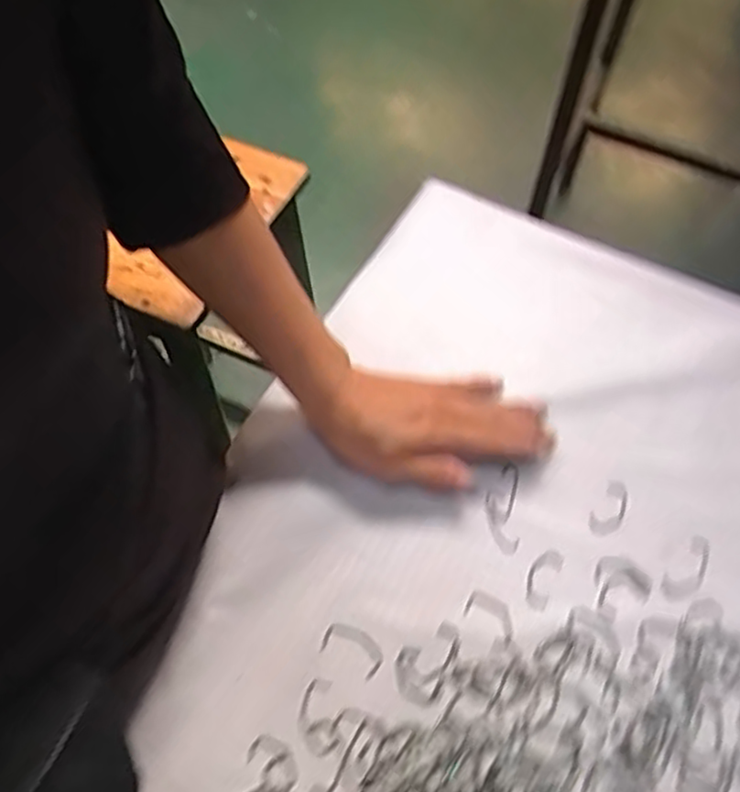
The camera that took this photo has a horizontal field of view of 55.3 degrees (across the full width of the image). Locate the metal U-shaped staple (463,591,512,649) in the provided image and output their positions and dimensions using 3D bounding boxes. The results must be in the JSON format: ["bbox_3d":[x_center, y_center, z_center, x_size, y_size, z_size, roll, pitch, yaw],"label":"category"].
[{"bbox_3d":[0.075,0.133,0.429,0.034,0.004,0.022,34,64,18],"label":"metal U-shaped staple"}]

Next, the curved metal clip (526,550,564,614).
[{"bbox_3d":[0.108,0.115,0.444,0.017,0.004,0.040,25,62,13],"label":"curved metal clip"}]

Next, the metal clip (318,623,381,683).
[{"bbox_3d":[-0.010,0.149,0.419,0.037,0.004,0.022,27,62,14],"label":"metal clip"}]

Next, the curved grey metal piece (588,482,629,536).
[{"bbox_3d":[0.159,0.075,0.464,0.020,0.004,0.041,35,65,18],"label":"curved grey metal piece"}]

